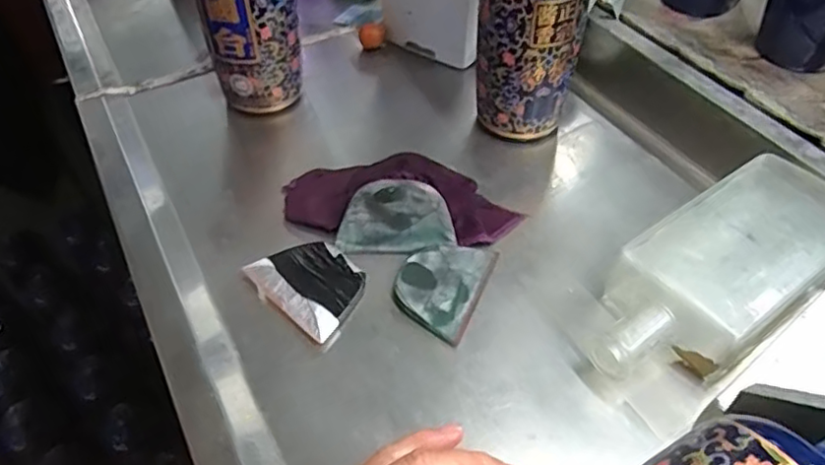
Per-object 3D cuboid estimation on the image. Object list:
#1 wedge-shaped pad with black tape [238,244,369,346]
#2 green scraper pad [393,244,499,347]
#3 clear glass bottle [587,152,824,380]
[{"bbox_3d":[-0.071,0.035,0.442,0.082,0.008,0.060,33,59,28],"label":"wedge-shaped pad with black tape"},{"bbox_3d":[0.020,0.035,0.440,0.057,0.010,0.081,17,53,17],"label":"green scraper pad"},{"bbox_3d":[0.206,0.027,0.421,0.231,0.049,0.094,-27,52,-27],"label":"clear glass bottle"}]

